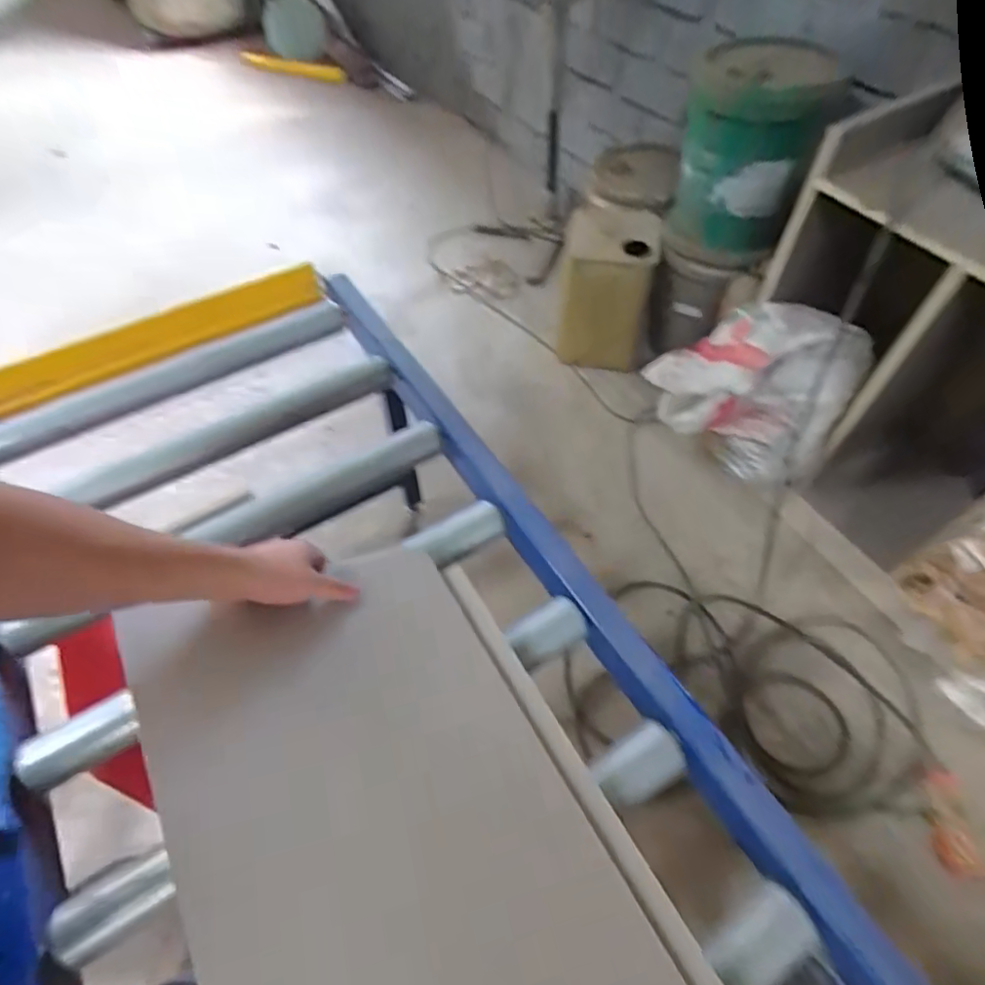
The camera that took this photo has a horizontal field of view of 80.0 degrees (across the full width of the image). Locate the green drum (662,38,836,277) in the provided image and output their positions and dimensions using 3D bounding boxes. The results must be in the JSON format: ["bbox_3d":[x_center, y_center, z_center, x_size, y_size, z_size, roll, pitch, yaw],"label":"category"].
[{"bbox_3d":[0.588,-0.785,1.419,0.285,0.466,0.256,12,55,8],"label":"green drum"}]

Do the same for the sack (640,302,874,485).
[{"bbox_3d":[0.539,-0.227,1.274,0.388,0.348,0.189,31,60,20],"label":"sack"}]

